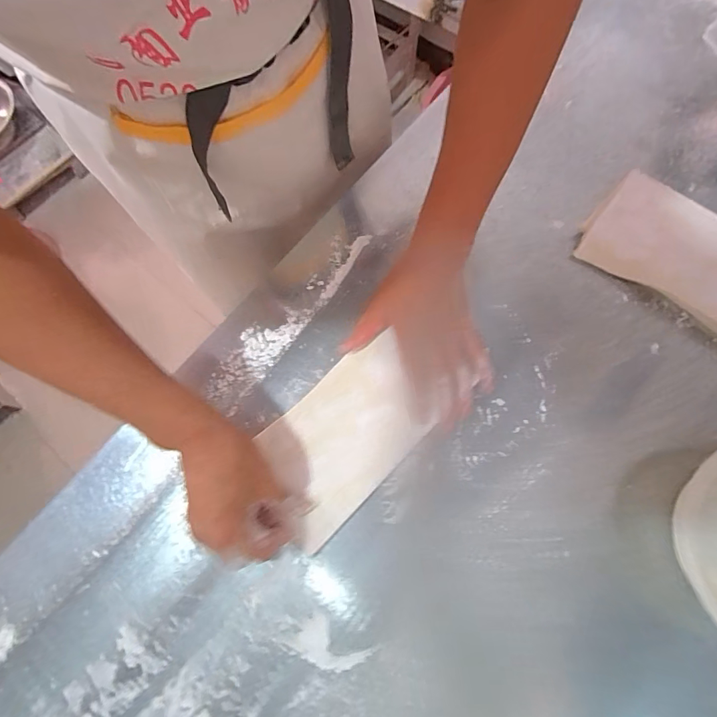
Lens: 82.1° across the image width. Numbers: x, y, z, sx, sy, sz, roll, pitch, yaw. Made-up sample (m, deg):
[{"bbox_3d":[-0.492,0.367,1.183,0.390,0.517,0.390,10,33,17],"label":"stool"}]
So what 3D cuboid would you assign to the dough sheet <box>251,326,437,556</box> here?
[{"bbox_3d":[-0.015,0.079,0.439,0.197,0.024,0.124,-43,77,-10],"label":"dough sheet"}]

